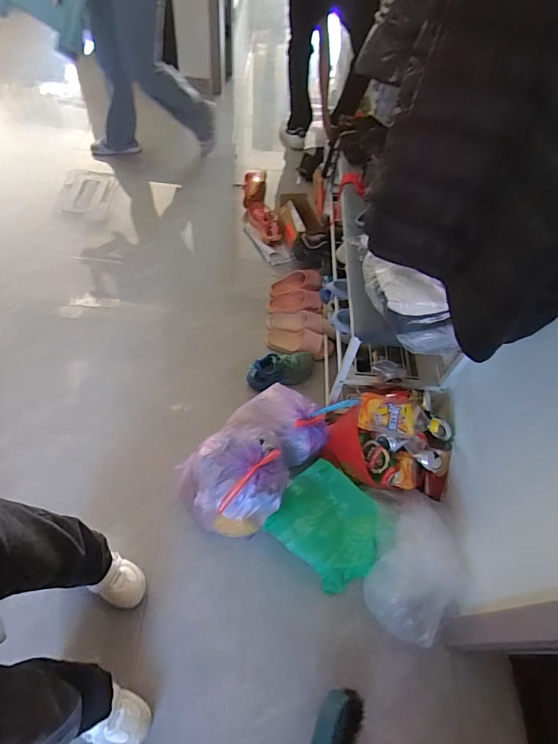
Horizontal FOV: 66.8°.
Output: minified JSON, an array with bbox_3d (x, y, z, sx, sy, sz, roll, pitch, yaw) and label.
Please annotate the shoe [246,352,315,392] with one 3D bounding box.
[{"bbox_3d":[0.014,-0.014,1.450,0.249,0.122,0.092,-9,58,-9],"label":"shoe"}]

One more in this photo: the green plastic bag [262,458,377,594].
[{"bbox_3d":[0.134,0.411,1.145,0.282,0.114,0.252,35,65,19],"label":"green plastic bag"}]

